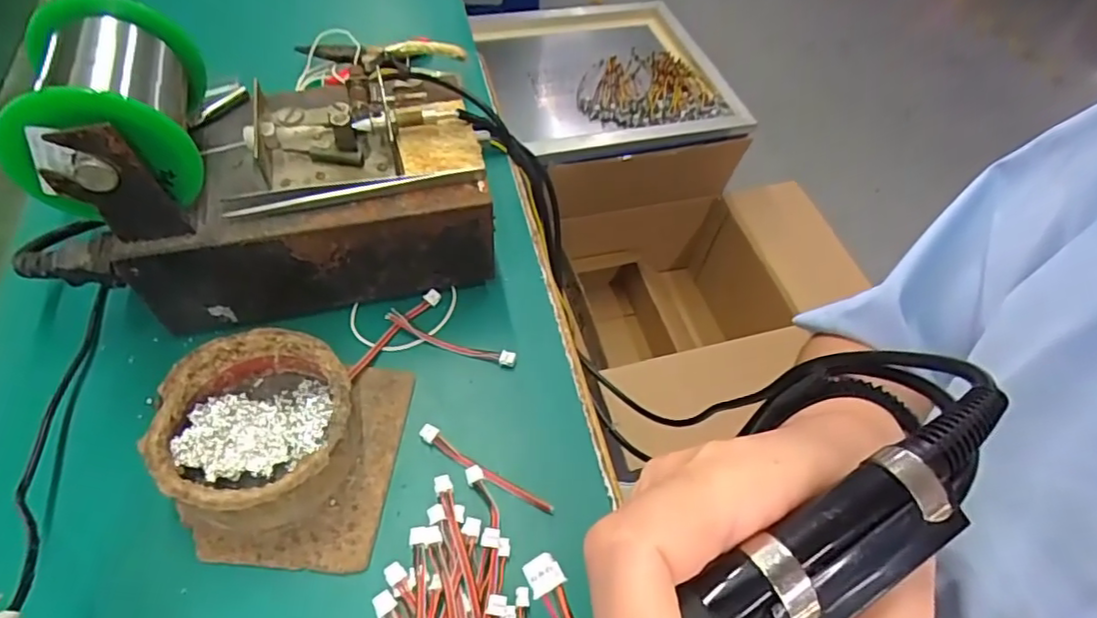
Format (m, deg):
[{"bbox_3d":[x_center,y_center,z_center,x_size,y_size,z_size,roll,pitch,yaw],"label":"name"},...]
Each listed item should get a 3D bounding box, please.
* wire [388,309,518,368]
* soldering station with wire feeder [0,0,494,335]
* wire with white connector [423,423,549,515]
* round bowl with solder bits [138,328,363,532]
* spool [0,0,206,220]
[{"bbox_3d":[-0.054,0.017,0.333,0.075,0.010,0.011,16,55,6],"label":"wire"},{"bbox_3d":[-0.149,-0.076,0.314,0.220,0.133,0.109,-11,57,-12],"label":"soldering station with wire feeder"},{"bbox_3d":[-0.032,0.079,0.295,0.075,0.004,0.009,30,58,16],"label":"wire with white connector"},{"bbox_3d":[-0.131,0.056,0.278,0.080,0.042,0.083,2,55,-3],"label":"round bowl with solder bits"},{"bbox_3d":[-0.195,-0.089,0.270,0.071,0.064,0.092,-9,56,-13],"label":"spool"}]

